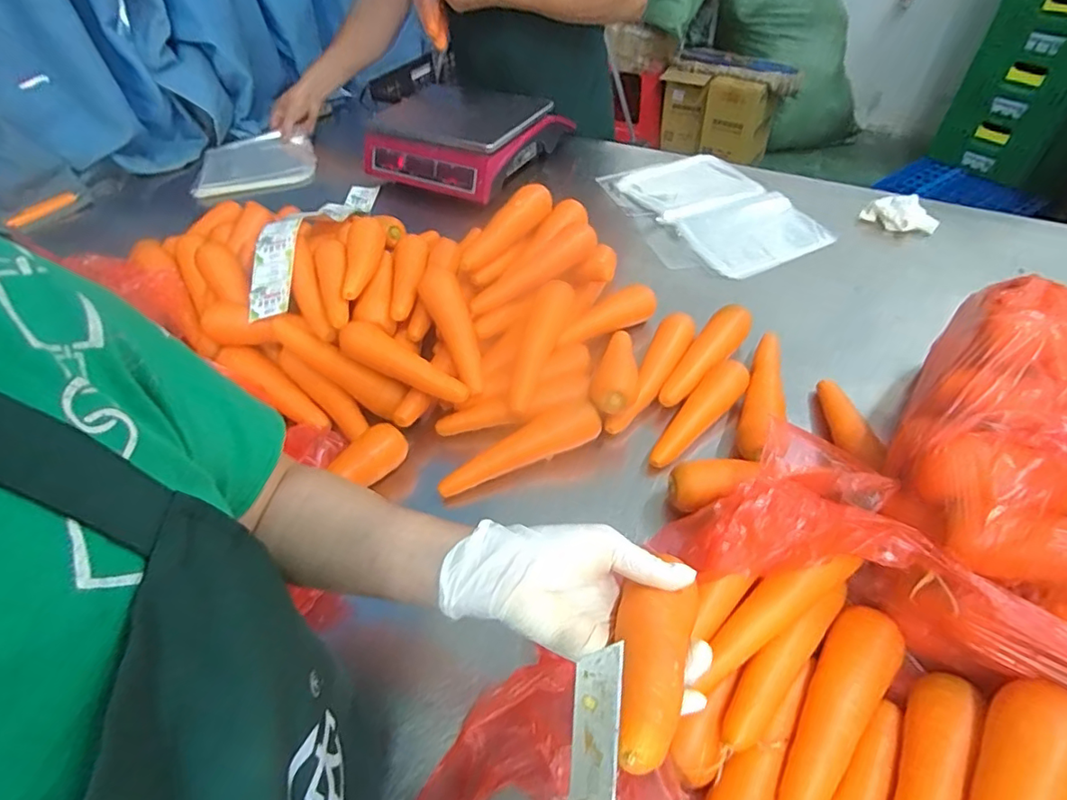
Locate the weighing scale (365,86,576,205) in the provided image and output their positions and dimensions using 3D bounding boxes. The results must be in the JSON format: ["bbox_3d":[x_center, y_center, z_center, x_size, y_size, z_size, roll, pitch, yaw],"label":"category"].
[{"bbox_3d":[-0.130,-0.486,1.013,0.281,0.094,0.281,20,52,20],"label":"weighing scale"}]

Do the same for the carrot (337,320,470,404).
[{"bbox_3d":[-0.146,-0.039,0.603,0.157,0.045,0.036,23,53,23],"label":"carrot"}]

